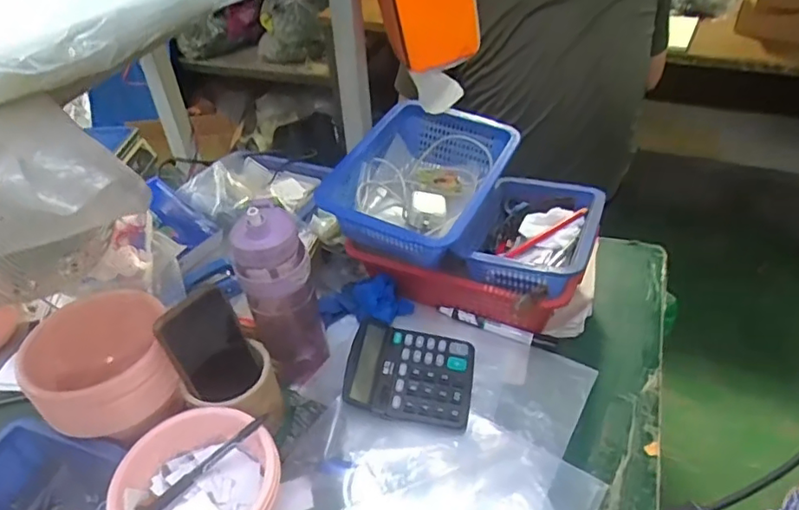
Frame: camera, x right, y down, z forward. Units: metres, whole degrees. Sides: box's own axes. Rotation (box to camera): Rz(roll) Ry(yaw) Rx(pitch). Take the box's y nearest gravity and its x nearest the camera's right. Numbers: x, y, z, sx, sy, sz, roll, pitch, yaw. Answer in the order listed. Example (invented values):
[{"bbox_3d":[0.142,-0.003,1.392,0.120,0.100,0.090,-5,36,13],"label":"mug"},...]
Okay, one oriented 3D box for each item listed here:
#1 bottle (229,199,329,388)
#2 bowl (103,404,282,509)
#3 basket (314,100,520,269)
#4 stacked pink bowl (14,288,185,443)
[{"bbox_3d":[-0.140,0.050,0.674,0.085,0.242,0.067,-17,42,-16],"label":"bottle"},{"bbox_3d":[-0.199,0.240,0.567,0.142,0.092,0.148,-2,40,2],"label":"bowl"},{"bbox_3d":[0.029,-0.097,0.790,0.199,0.091,0.264,15,44,21],"label":"basket"},{"bbox_3d":[-0.318,0.126,0.639,0.121,0.116,0.124,-2,40,2],"label":"stacked pink bowl"}]

